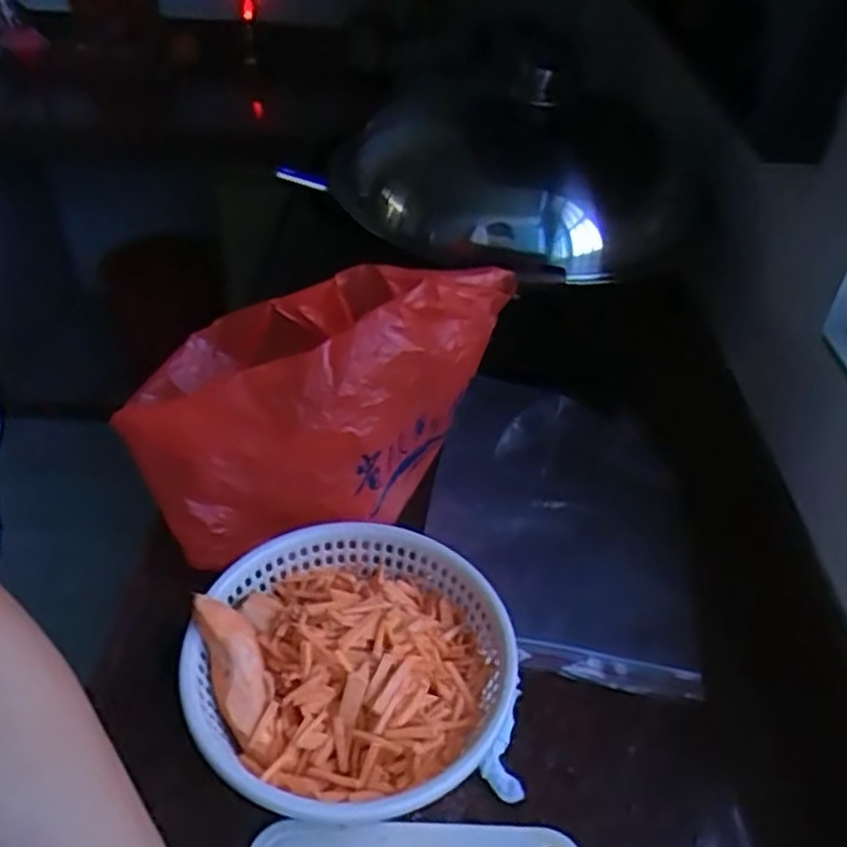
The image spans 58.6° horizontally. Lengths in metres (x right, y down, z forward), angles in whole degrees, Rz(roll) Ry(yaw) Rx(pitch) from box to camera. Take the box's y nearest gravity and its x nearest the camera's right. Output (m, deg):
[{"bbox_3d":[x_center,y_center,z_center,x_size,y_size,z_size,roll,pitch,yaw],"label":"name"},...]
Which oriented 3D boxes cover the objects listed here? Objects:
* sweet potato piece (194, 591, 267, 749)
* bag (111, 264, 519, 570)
[{"bbox_3d":[-0.125,0.161,0.503,0.034,0.022,0.097,-15,83,-21],"label":"sweet potato piece"},{"bbox_3d":[-0.100,-0.037,0.638,0.279,0.189,0.188,-26,50,-31],"label":"bag"}]

